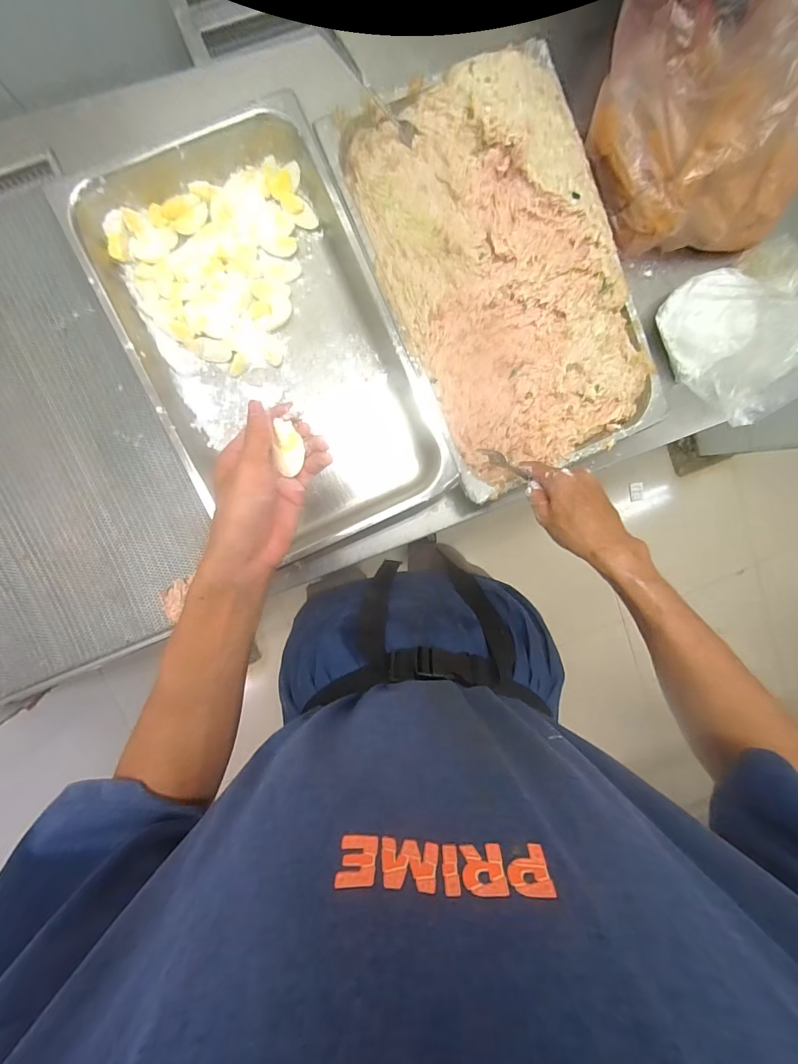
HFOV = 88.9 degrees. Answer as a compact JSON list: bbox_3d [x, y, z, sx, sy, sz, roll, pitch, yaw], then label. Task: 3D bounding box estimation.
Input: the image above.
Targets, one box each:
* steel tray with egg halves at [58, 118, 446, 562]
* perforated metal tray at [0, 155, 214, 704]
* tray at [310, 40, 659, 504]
[{"bbox_3d":[-0.167,-0.242,0.532,0.309,0.069,0.527,-24,98,-3],"label":"steel tray with egg halves"},{"bbox_3d":[-0.502,-0.106,0.528,0.402,0.057,0.605,-21,99,-4],"label":"perforated metal tray"},{"bbox_3d":[0.145,-0.337,0.547,0.316,0.053,0.519,-24,98,-4],"label":"tray"}]

